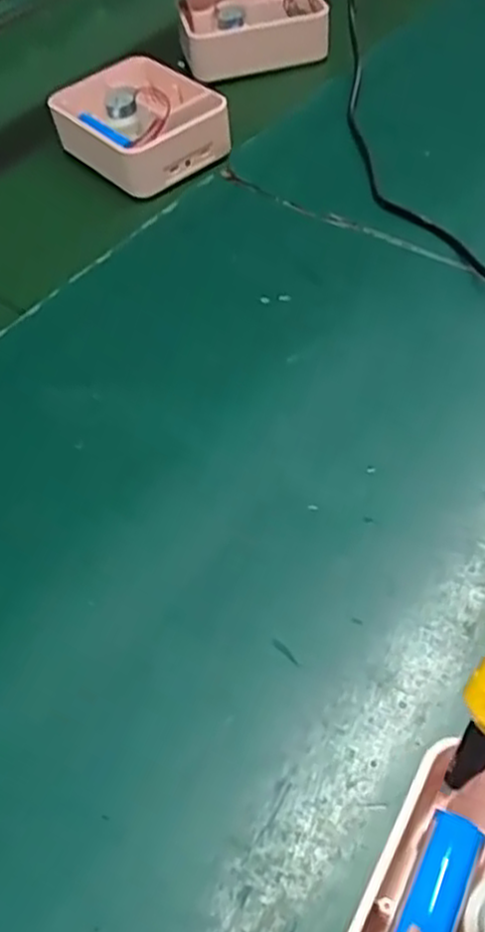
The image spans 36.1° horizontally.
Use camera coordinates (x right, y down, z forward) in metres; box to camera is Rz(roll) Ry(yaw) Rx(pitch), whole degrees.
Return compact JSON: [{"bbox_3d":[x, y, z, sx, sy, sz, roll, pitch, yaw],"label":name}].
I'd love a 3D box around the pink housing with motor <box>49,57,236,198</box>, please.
[{"bbox_3d":[-0.079,-0.275,0.589,0.101,0.033,0.126,-36,58,-20],"label":"pink housing with motor"}]

